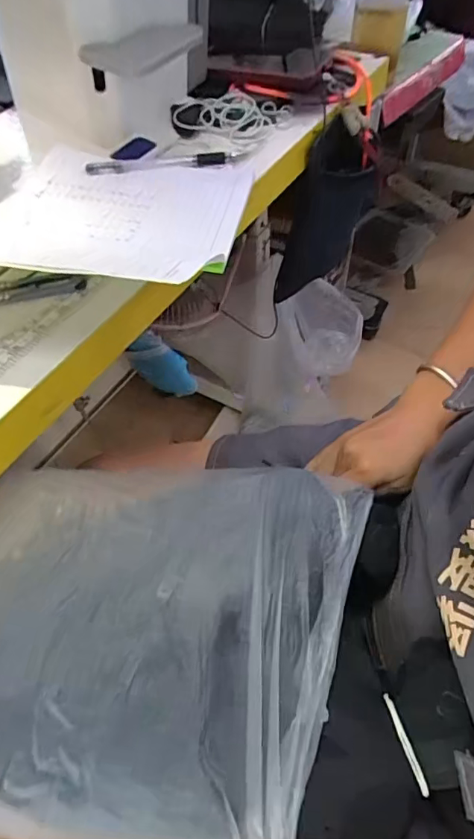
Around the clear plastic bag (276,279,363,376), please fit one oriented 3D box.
[{"bbox_3d":[0.151,-0.163,0.881,0.137,0.150,0.079,15,56,13],"label":"clear plastic bag"}]

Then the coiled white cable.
[{"bbox_3d":[-0.007,-0.342,0.551,0.114,0.021,0.083,21,57,17],"label":"coiled white cable"}]

